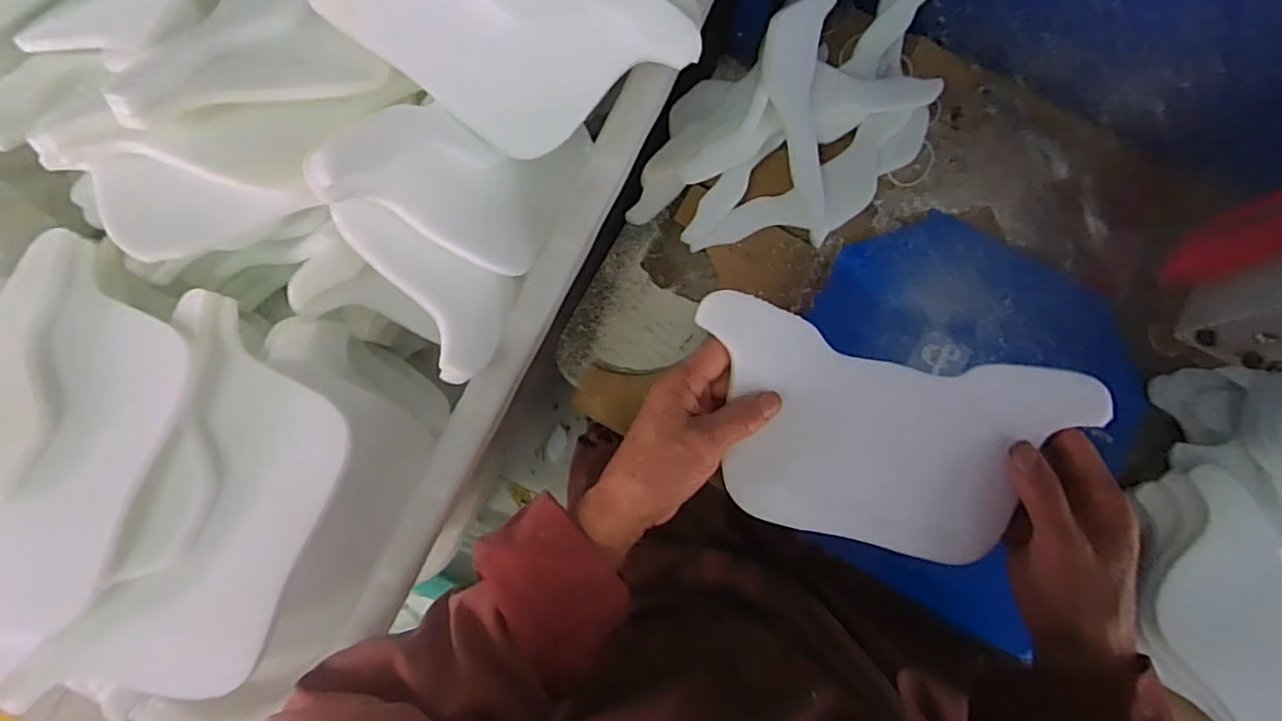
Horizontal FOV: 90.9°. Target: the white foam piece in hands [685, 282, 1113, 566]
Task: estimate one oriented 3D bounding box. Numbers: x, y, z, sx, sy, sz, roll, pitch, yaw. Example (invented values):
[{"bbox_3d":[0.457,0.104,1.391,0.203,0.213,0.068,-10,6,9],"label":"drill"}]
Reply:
[{"bbox_3d":[0.152,0.050,0.401,0.244,0.032,0.128,13,81,1],"label":"white foam piece in hands"}]

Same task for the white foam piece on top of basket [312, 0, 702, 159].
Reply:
[{"bbox_3d":[-0.108,-0.236,0.402,0.258,0.031,0.136,34,109,-15],"label":"white foam piece on top of basket"}]

